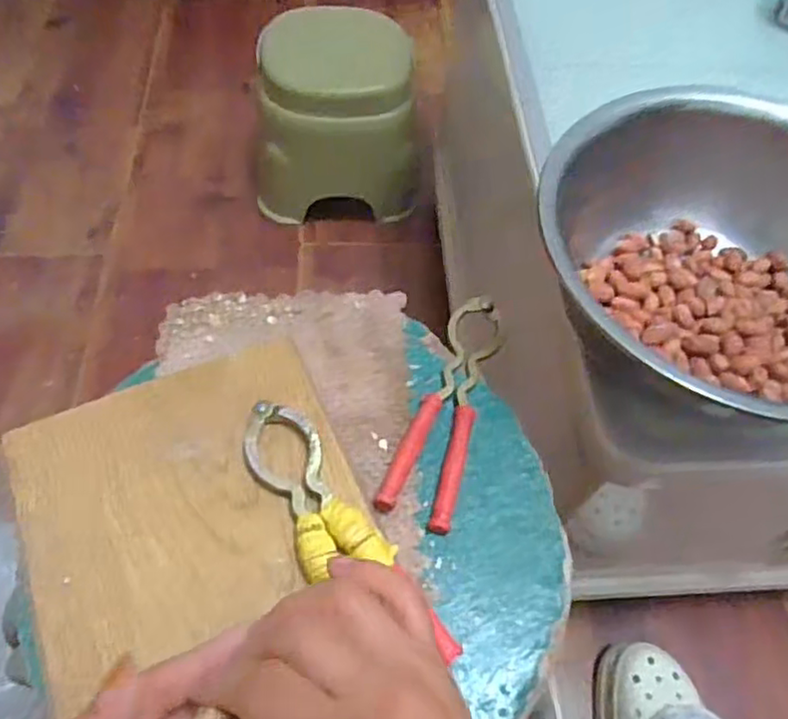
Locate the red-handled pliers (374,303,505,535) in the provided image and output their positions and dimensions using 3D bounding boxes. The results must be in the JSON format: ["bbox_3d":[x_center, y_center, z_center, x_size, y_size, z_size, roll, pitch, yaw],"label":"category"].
[{"bbox_3d":[0.034,0.022,0.381,0.039,0.015,0.160,18,59,7],"label":"red-handled pliers"}]

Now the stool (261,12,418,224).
[{"bbox_3d":[-0.088,-0.365,0.991,0.252,0.239,0.189,-4,59,-6],"label":"stool"}]

